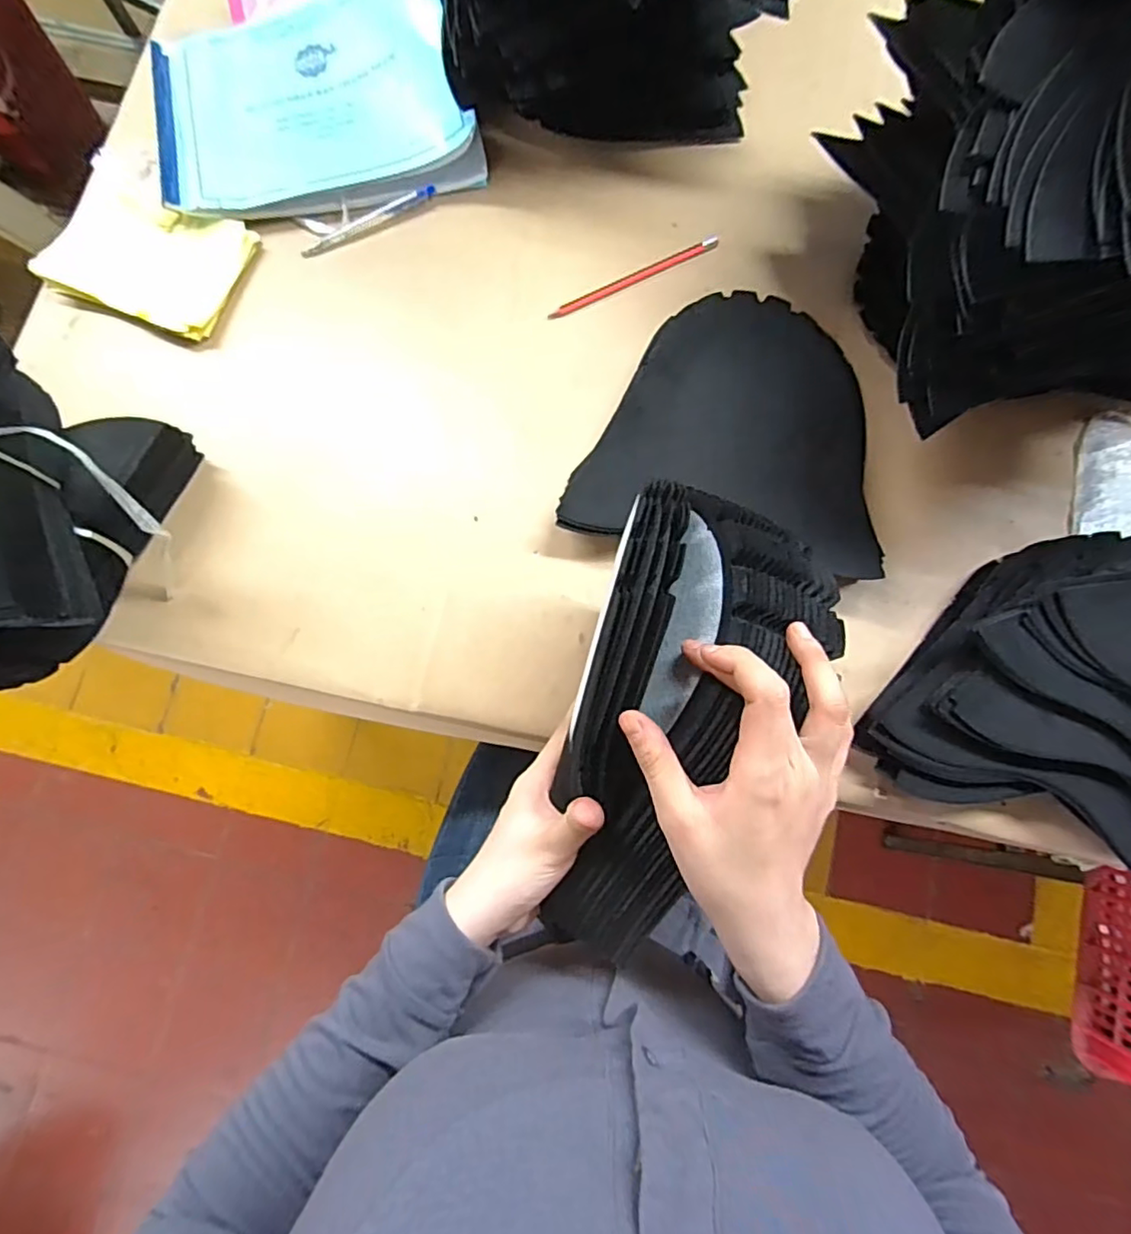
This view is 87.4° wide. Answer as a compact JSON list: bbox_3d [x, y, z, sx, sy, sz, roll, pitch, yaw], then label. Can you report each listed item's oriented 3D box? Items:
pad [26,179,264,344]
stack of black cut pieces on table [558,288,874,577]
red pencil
[{"bbox_3d":[-0.383,-0.330,0.546,0.156,0.026,0.116,19,81,3],"label":"pad"},{"bbox_3d":[0.143,-0.158,0.505,0.250,0.048,0.220,11,81,2],"label":"stack of black cut pieces on table"},{"bbox_3d":[0.063,-0.316,0.550,0.170,0.007,0.013,-26,81,-4],"label":"red pencil"}]

